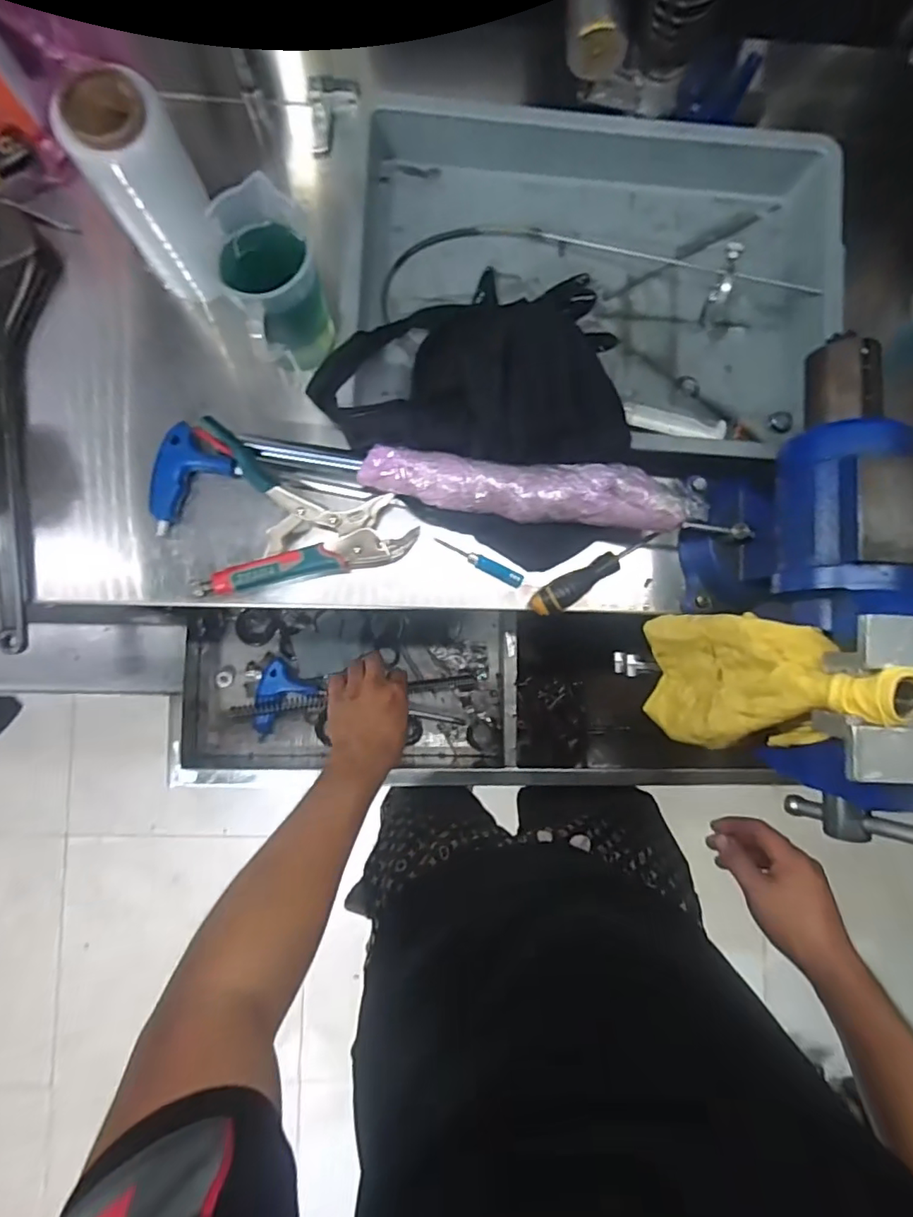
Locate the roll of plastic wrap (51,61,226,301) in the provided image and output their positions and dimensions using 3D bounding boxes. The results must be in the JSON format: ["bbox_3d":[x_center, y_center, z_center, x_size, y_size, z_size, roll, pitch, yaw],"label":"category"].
[{"bbox_3d":[-0.257,-0.353,0.492,0.080,0.177,0.077,-31,89,-4],"label":"roll of plastic wrap"}]

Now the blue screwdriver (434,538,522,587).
[{"bbox_3d":[0.024,-0.049,0.569,0.097,0.008,0.015,27,86,-1],"label":"blue screwdriver"}]

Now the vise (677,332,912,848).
[{"bbox_3d":[0.304,-0.015,0.457,0.156,0.235,0.394,-6,88,-3],"label":"vise"}]

